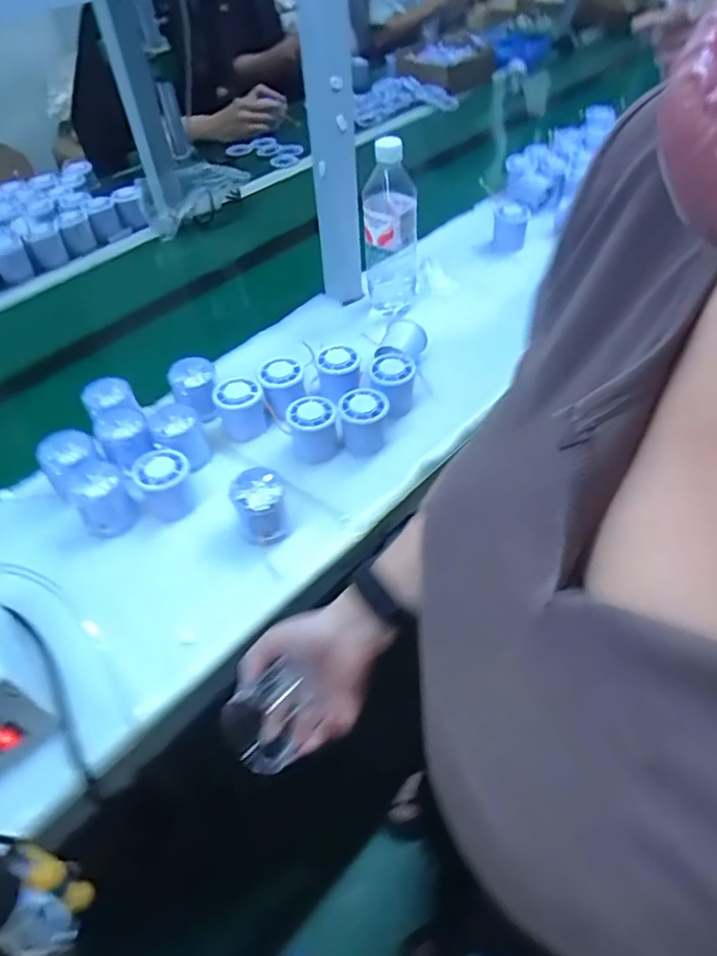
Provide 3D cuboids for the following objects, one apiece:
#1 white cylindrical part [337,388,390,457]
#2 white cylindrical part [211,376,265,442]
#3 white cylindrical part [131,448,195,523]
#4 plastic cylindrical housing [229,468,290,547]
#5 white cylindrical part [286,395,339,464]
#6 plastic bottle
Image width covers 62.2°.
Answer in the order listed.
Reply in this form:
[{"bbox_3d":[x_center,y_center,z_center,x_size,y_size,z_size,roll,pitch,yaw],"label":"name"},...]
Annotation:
[{"bbox_3d":[0.006,-0.064,0.683,0.053,0.061,0.047,-1,48,2],"label":"white cylindrical part"},{"bbox_3d":[-0.140,-0.083,0.706,0.053,0.052,0.054,-1,48,2],"label":"white cylindrical part"},{"bbox_3d":[-0.205,0.004,0.629,0.055,0.064,0.051,-1,48,2],"label":"white cylindrical part"},{"bbox_3d":[-0.099,0.031,0.604,0.050,0.063,0.051,-1,48,2],"label":"plastic cylindrical housing"},{"bbox_3d":[-0.051,-0.054,0.678,0.051,0.056,0.053,-1,48,2],"label":"white cylindrical part"},{"bbox_3d":[0.044,-0.335,0.799,0.071,0.224,0.063,-1,48,2],"label":"plastic bottle"}]

